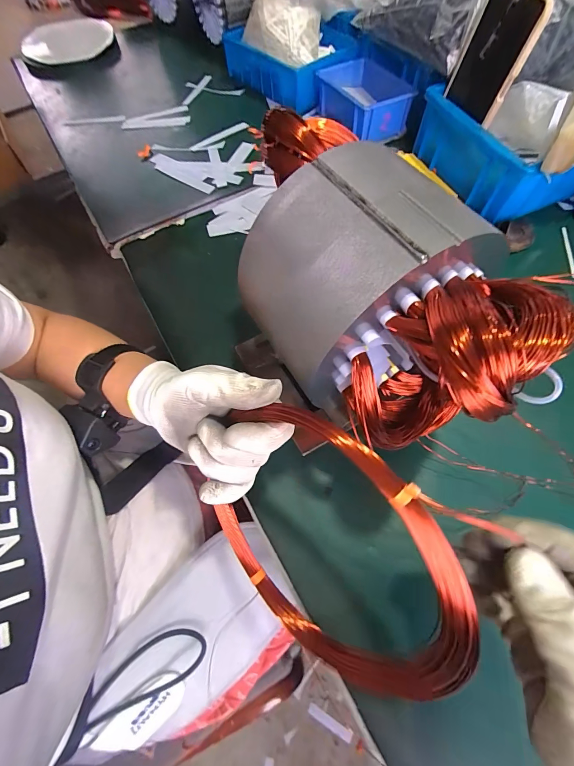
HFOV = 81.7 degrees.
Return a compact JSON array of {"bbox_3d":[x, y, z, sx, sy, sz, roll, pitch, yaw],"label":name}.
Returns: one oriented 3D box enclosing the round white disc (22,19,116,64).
[{"bbox_3d":[-0.483,-0.754,0.741,0.189,0.027,0.215,-19,65,-7],"label":"round white disc"}]

